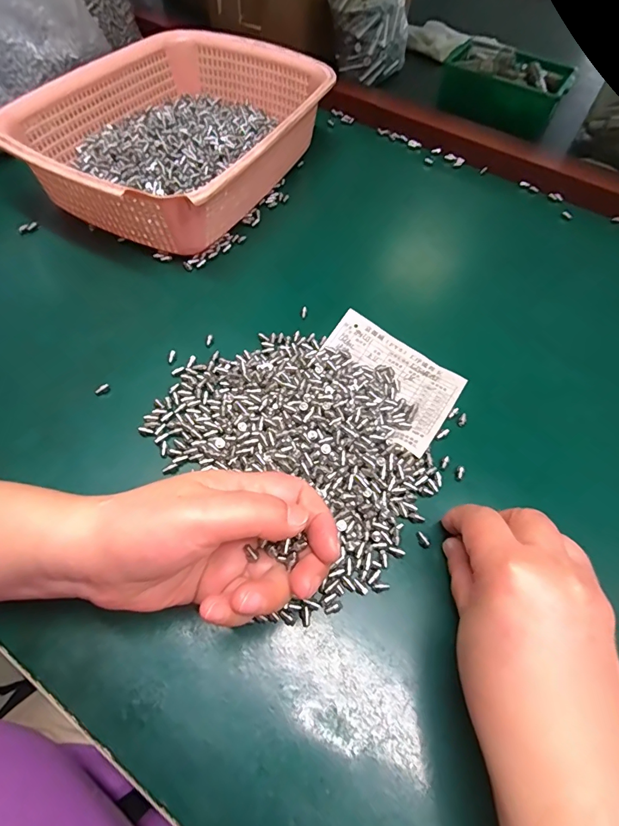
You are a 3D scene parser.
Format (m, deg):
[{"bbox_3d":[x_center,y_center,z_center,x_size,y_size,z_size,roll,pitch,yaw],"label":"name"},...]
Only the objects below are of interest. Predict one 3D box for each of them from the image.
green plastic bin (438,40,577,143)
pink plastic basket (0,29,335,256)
[{"bbox_3d":[0.239,-0.403,0.537,0.146,0.055,0.095,22,61,9],"label":"green plastic bin"},{"bbox_3d":[-0.121,-0.272,0.418,0.213,0.065,0.287,25,61,10],"label":"pink plastic basket"}]

